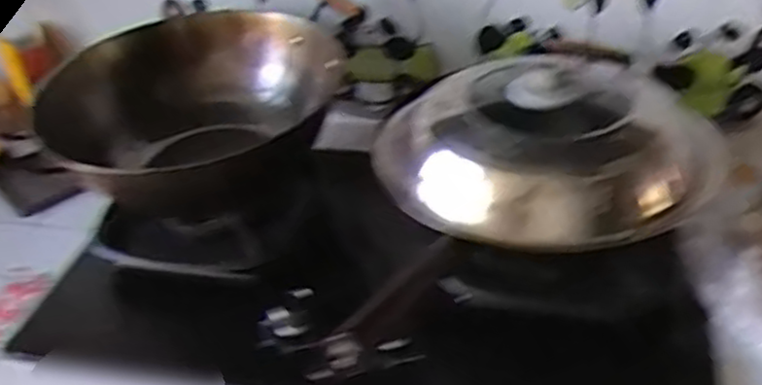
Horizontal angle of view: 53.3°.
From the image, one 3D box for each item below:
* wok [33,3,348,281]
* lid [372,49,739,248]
[{"bbox_3d":[-0.227,-0.084,0.990,0.364,0.163,0.391,-4,37,3],"label":"wok"},{"bbox_3d":[0.156,-0.069,0.761,0.309,0.094,0.306,-4,37,3],"label":"lid"}]

